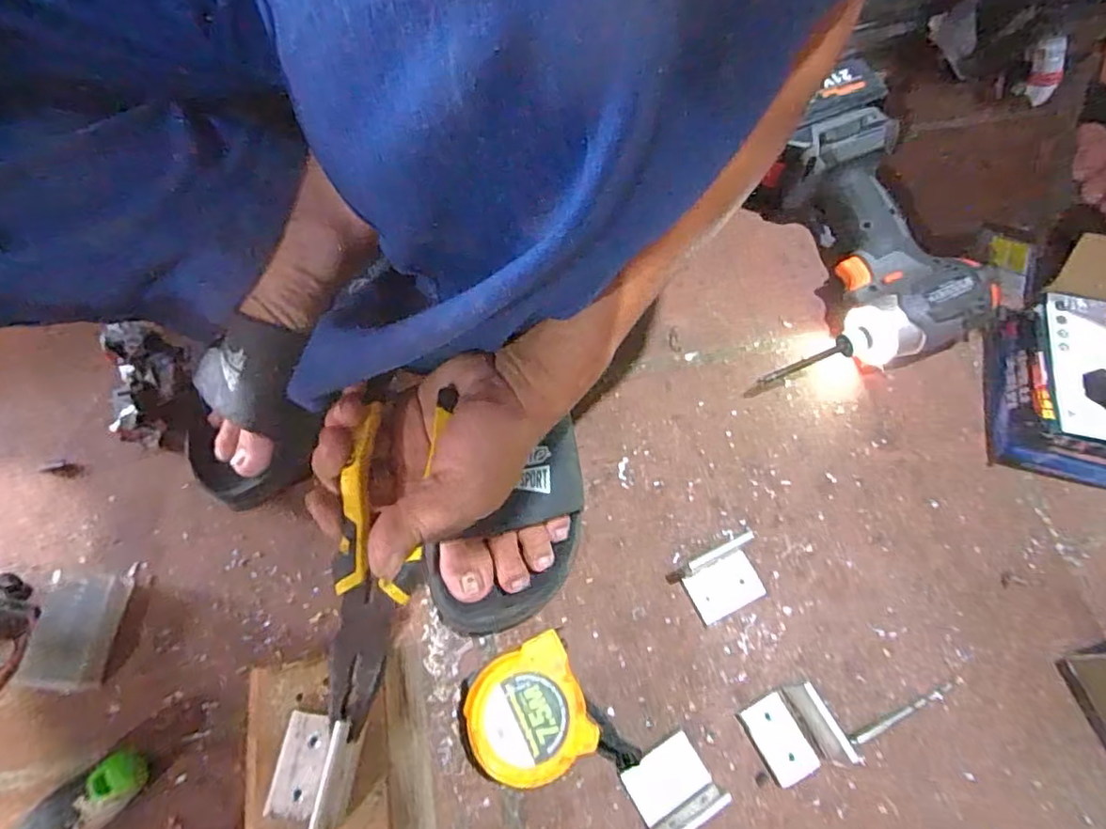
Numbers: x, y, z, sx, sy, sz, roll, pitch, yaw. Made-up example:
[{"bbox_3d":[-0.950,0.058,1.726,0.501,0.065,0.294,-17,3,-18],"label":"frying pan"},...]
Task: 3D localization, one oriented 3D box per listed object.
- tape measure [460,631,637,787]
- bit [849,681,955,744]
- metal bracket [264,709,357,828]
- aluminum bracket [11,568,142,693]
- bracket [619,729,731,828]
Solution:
[{"bbox_3d":[-0.010,0.183,0.363,0.086,0.043,0.084,-24,67,-10],"label":"tape measure"},{"bbox_3d":[0.219,0.186,0.381,0.077,0.004,0.007,-22,67,-9],"label":"bit"},{"bbox_3d":[-0.114,0.165,0.285,0.042,0.039,0.045,0,65,1],"label":"metal bracket"},{"bbox_3d":[-0.308,0.138,0.397,0.048,0.019,0.073,1,65,1],"label":"aluminum bracket"},{"bbox_3d":[0.070,0.217,0.356,0.047,0.035,0.043,-30,69,-12],"label":"bracket"}]

